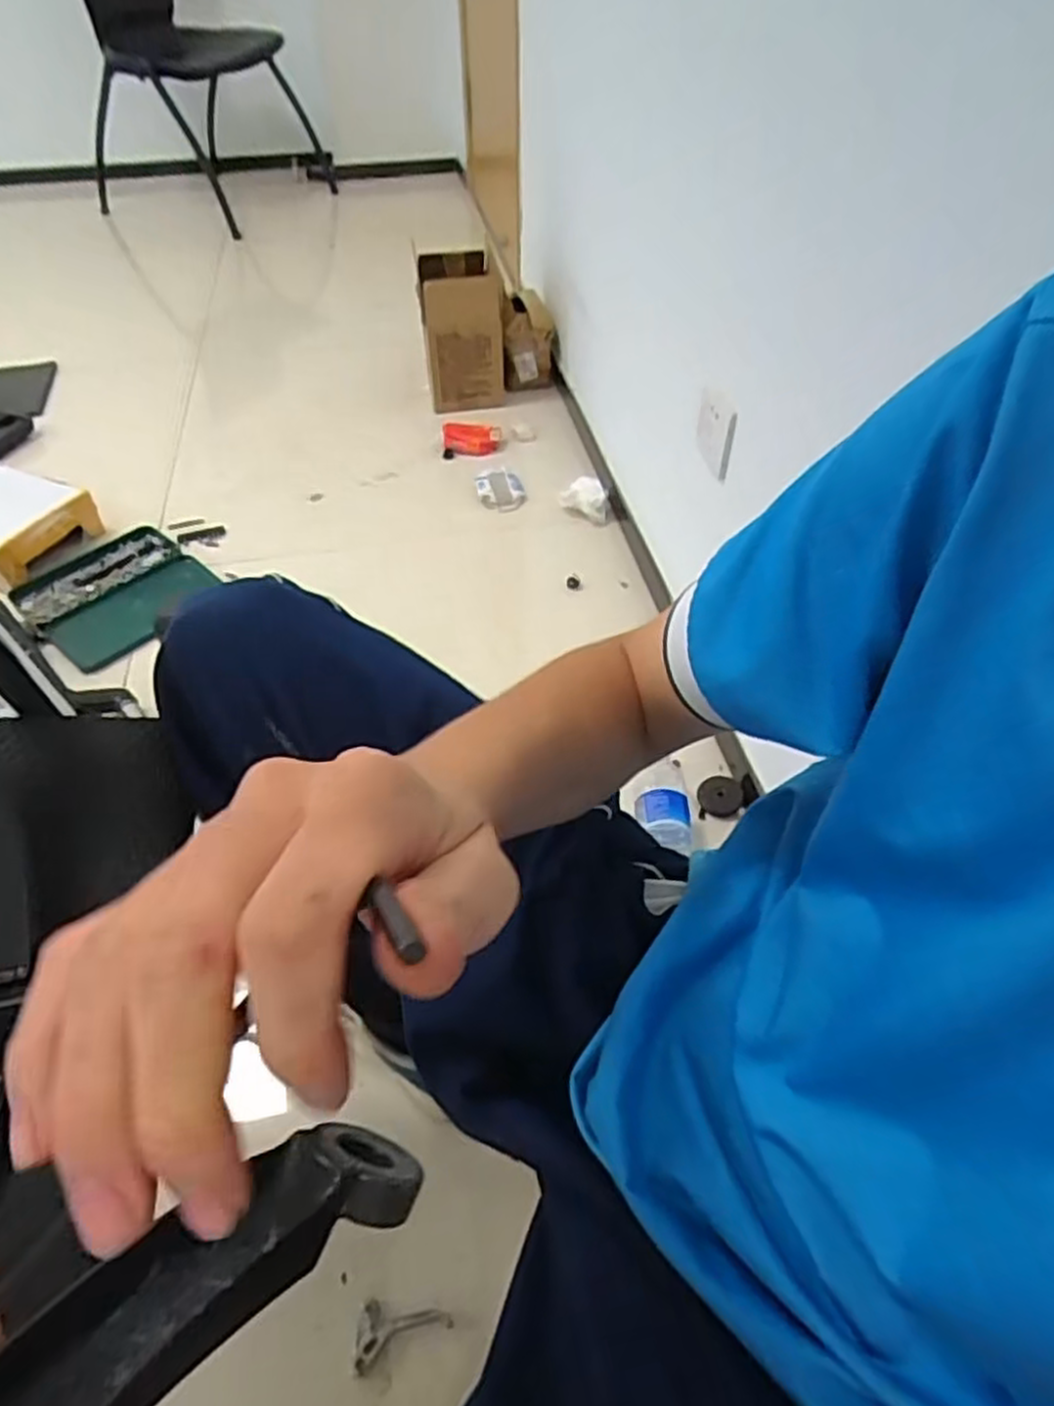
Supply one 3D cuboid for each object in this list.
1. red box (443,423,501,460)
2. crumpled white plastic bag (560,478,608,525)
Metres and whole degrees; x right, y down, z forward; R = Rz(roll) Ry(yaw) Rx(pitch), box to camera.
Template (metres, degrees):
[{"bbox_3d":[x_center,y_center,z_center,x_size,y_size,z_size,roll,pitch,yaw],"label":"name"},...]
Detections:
[{"bbox_3d":[-0.107,-0.513,1.523,0.115,0.043,0.072,-5,48,-4],"label":"red box"},{"bbox_3d":[0.100,-0.350,1.358,0.089,0.060,0.056,15,50,14],"label":"crumpled white plastic bag"}]

